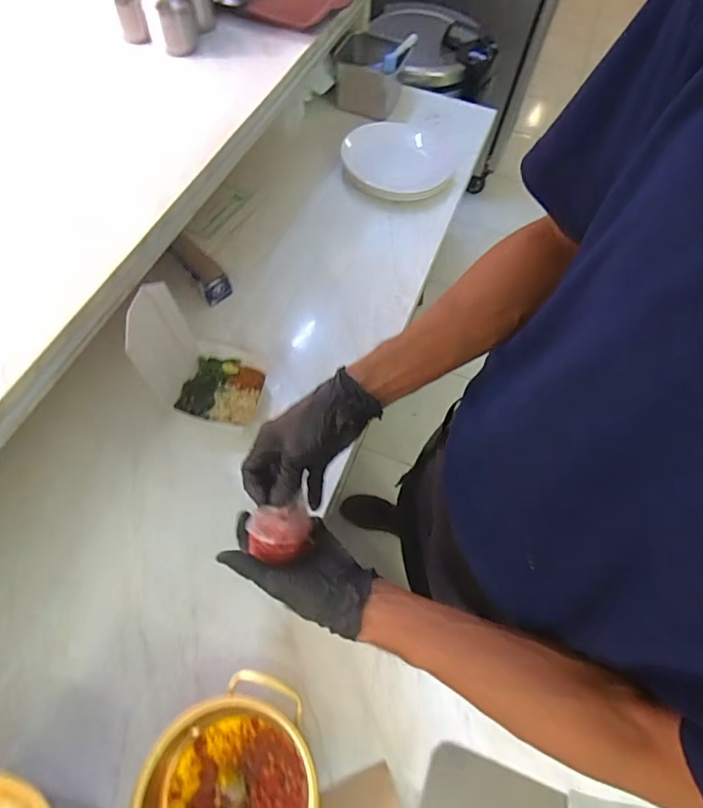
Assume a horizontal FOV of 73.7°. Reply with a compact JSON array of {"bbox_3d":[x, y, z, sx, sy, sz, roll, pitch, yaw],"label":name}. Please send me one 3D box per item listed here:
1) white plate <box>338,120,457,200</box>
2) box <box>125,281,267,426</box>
[{"bbox_3d":[0.105,-0.545,1.030,0.274,0.031,0.226,-12,69,-21],"label":"white plate"},{"bbox_3d":[-0.218,-0.059,0.688,0.166,0.188,0.129,12,61,2],"label":"box"}]

